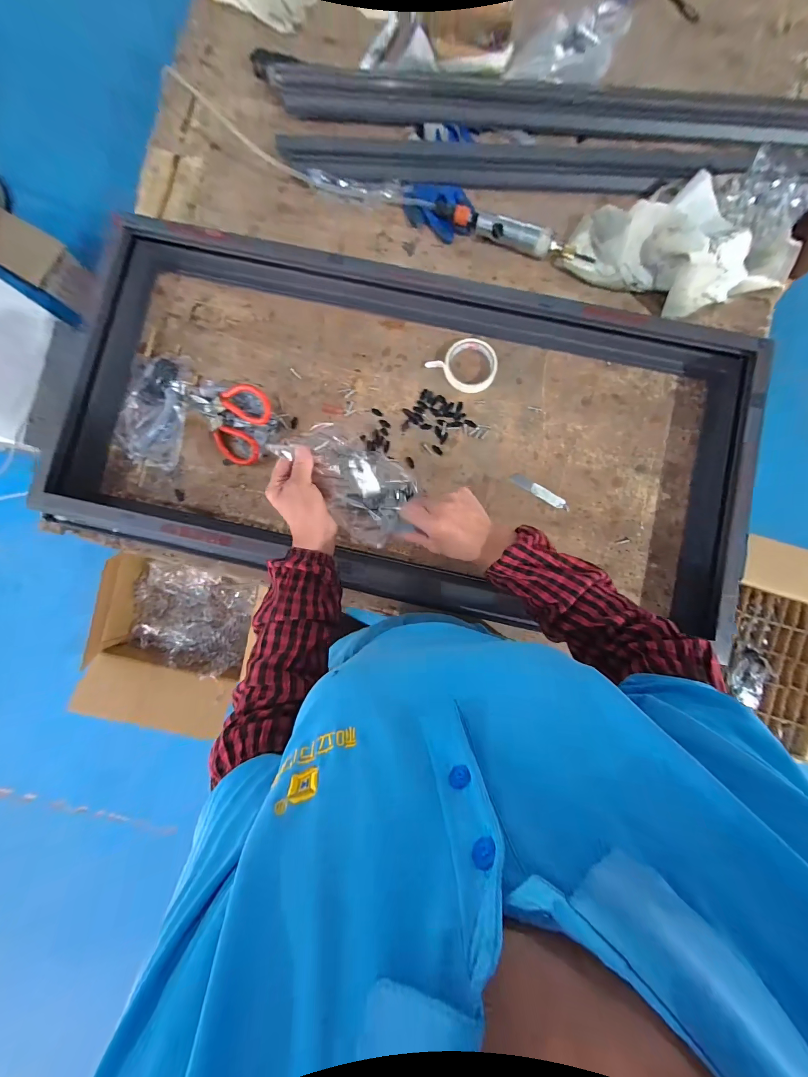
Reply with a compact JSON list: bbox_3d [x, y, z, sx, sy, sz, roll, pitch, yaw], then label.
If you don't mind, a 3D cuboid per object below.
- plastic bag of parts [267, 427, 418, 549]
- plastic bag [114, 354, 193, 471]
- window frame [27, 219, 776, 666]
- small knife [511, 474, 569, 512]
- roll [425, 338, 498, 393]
[{"bbox_3d":[-0.071,-0.080,0.441,0.180,0.050,0.107,39,87,3],"label":"plastic bag of parts"},{"bbox_3d":[-0.449,-0.235,0.617,0.114,0.032,0.201,13,87,1],"label":"plastic bag"},{"bbox_3d":[-0.001,-0.204,0.589,1.108,0.081,0.628,12,87,1],"label":"window frame"},{"bbox_3d":[0.243,-0.083,0.612,0.114,0.006,0.021,31,87,2],"label":"small knife"},{"bbox_3d":[0.113,-0.307,0.620,0.105,0.020,0.096,0,86,1],"label":"roll"}]

